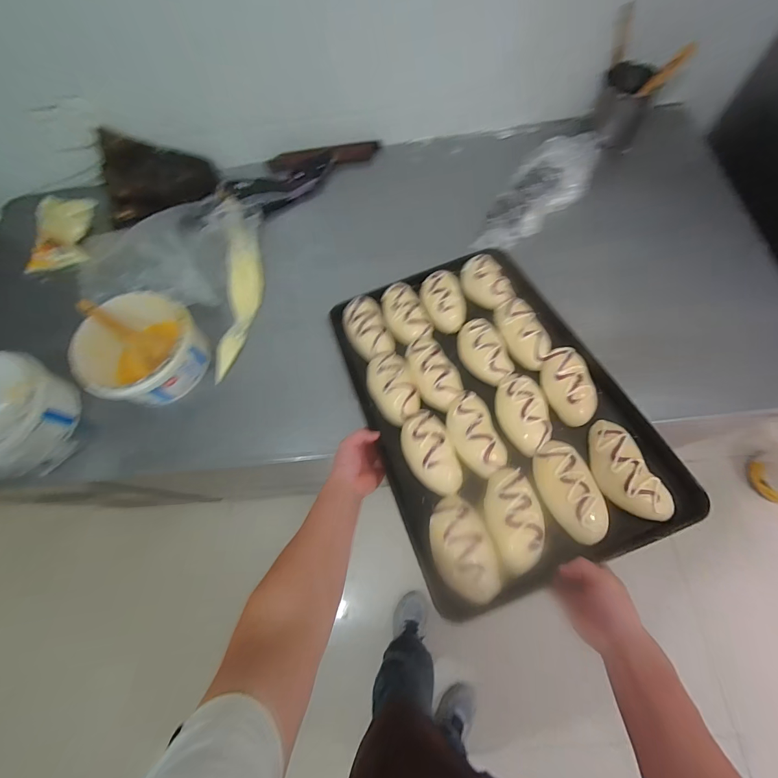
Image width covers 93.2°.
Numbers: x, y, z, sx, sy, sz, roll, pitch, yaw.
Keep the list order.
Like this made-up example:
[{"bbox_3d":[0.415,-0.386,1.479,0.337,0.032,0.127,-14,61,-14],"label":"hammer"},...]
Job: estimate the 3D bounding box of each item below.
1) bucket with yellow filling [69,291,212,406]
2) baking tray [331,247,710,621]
[{"bbox_3d":[-0.485,-0.083,0.734,0.205,0.125,0.213,-1,67,2],"label":"bucket with yellow filling"},{"bbox_3d":[0.156,0.008,0.636,0.394,0.063,0.581,-20,60,-3],"label":"baking tray"}]

